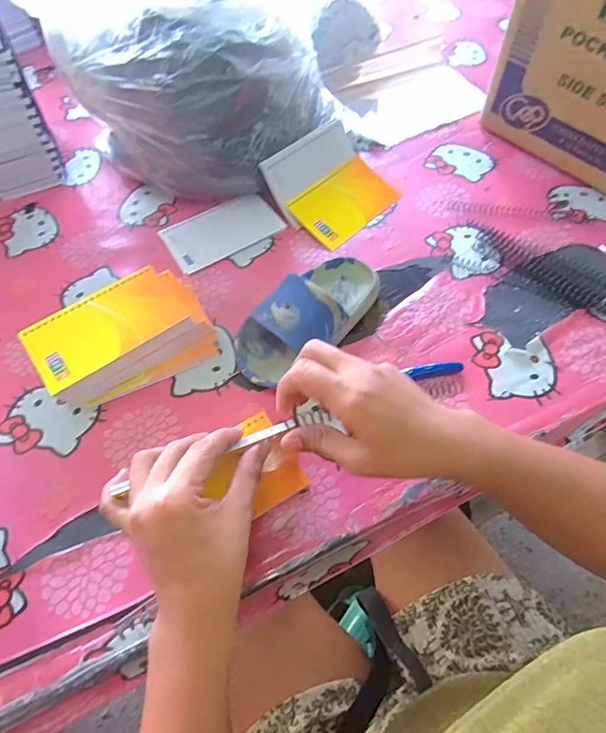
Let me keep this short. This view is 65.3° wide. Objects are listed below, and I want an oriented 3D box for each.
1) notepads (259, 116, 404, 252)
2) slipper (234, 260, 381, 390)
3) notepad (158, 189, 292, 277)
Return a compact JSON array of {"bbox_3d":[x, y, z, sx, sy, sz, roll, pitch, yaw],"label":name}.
[{"bbox_3d":[0.038,-0.221,0.563,0.138,0.059,0.114,-39,64,-21],"label":"notepads"},{"bbox_3d":[0.007,-0.056,0.459,0.076,0.059,0.173,38,66,23],"label":"slipper"},{"bbox_3d":[-0.096,-0.162,0.561,0.132,0.008,0.079,-29,61,-16],"label":"notepad"}]

